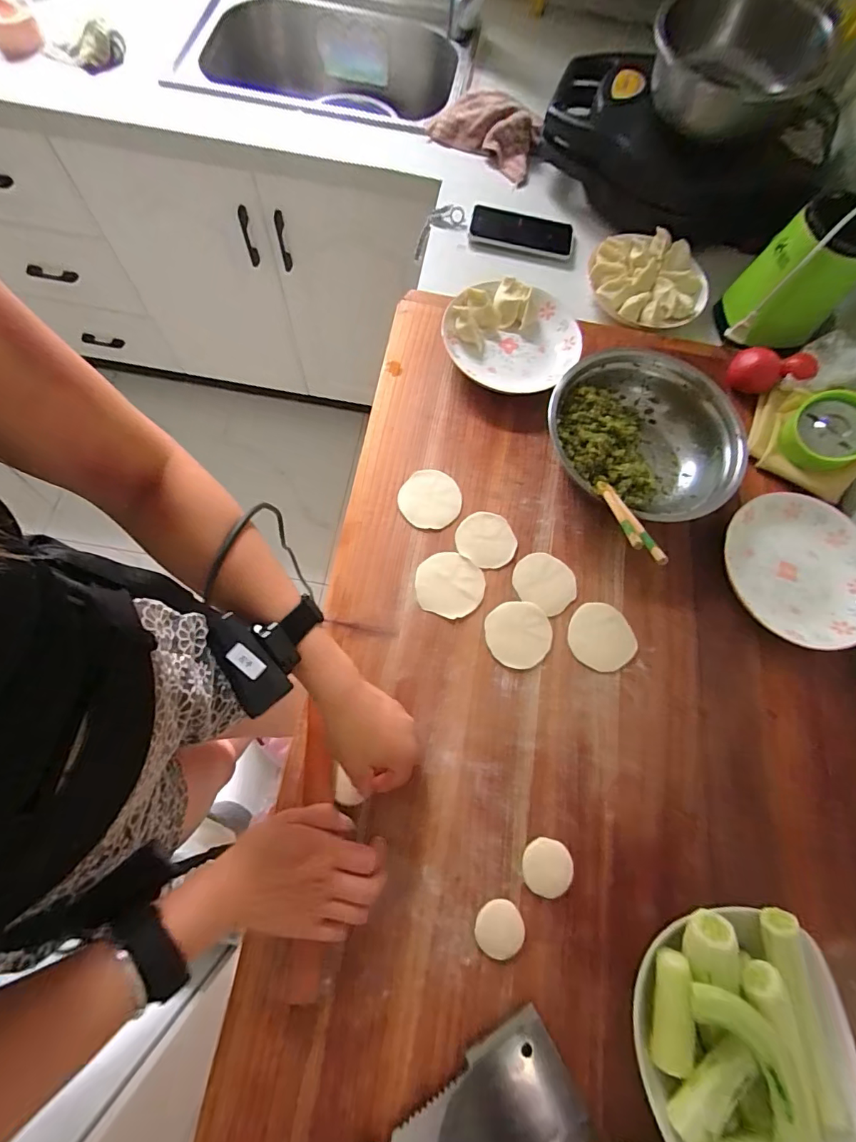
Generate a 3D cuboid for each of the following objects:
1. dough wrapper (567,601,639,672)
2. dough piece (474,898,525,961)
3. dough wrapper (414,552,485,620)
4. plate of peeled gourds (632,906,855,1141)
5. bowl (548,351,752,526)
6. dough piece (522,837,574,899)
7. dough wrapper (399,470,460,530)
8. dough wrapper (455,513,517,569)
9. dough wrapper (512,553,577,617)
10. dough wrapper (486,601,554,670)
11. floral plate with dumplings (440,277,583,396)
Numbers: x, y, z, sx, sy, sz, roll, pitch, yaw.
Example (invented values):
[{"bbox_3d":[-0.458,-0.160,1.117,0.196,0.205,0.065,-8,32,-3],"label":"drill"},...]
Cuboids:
[{"bbox_3d":[0.187,0.071,0.511,0.068,0.004,0.071,1,71,-2],"label":"dough wrapper"},{"bbox_3d":[0.065,0.318,0.419,0.043,0.006,0.042,1,71,-2],"label":"dough piece"},{"bbox_3d":[0.024,0.015,0.521,0.073,0.004,0.070,1,71,-2],"label":"dough wrapper"},{"bbox_3d":[0.246,0.358,0.370,0.153,0.080,0.161,1,71,-3],"label":"plate of peeled gourds"},{"bbox_3d":[0.250,-0.155,0.556,0.213,0.068,0.183,41,75,11],"label":"bowl"},{"bbox_3d":[0.111,0.274,0.437,0.045,0.006,0.046,7,71,0],"label":"dough piece"},{"bbox_3d":[0.002,-0.084,0.555,0.071,0.007,0.072,1,71,-2],"label":"dough wrapper"},{"bbox_3d":[0.068,-0.037,0.541,0.066,0.004,0.066,1,71,-2],"label":"dough wrapper"},{"bbox_3d":[0.130,0.013,0.527,0.068,0.004,0.063,1,71,-2],"label":"dough wrapper"},{"bbox_3d":[0.098,0.068,0.507,0.070,0.004,0.069,1,71,-2],"label":"dough wrapper"},{"bbox_3d":[0.110,-0.301,0.613,0.173,0.051,0.170,1,71,-2],"label":"floral plate with dumplings"}]

